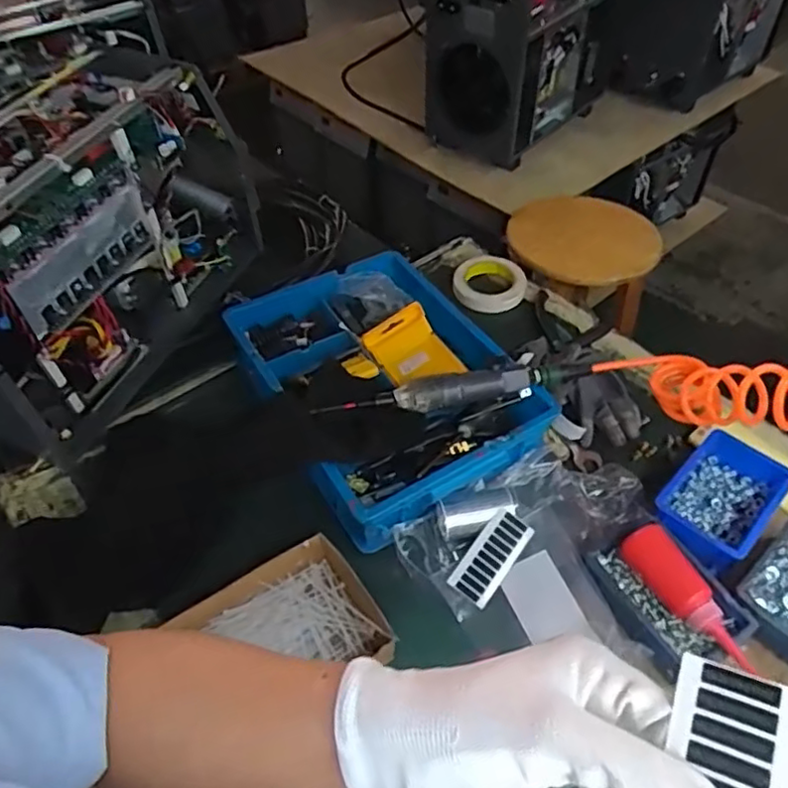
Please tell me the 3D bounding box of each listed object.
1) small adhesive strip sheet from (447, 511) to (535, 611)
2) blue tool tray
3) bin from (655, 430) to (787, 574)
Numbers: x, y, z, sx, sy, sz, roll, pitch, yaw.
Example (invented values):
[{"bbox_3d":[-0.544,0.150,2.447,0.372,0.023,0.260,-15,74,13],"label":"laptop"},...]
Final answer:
[{"bbox_3d":[0.103,0.171,0.673,0.045,0.006,0.099,37,77,9],"label":"small adhesive strip sheet"},{"bbox_3d":[-0.012,-0.031,0.794,0.283,0.061,0.377,-24,52,-20],"label":"blue tool tray"},{"bbox_3d":[0.357,0.112,0.700,0.097,0.051,0.165,35,57,28],"label":"bin"}]

